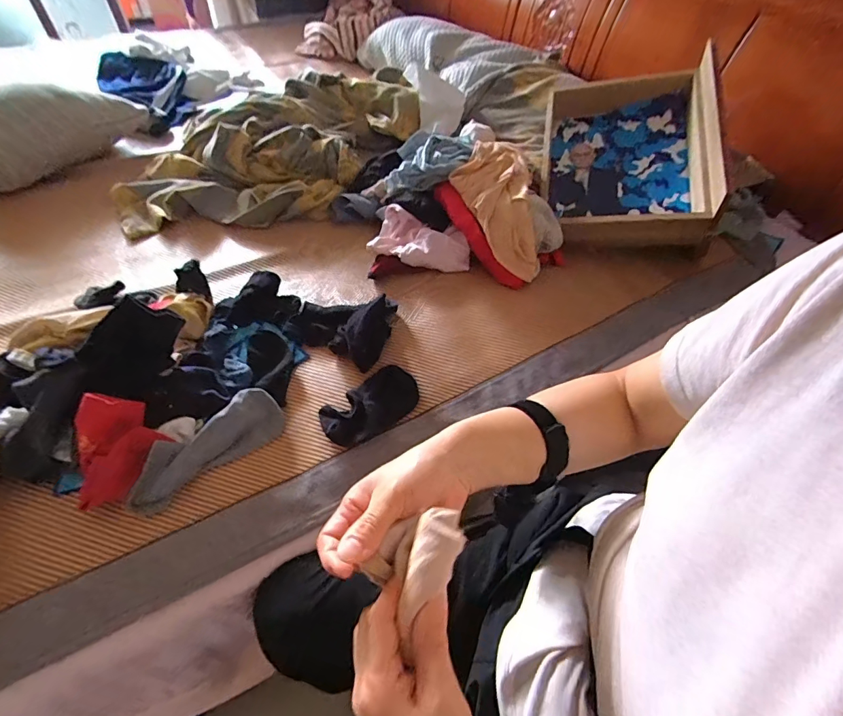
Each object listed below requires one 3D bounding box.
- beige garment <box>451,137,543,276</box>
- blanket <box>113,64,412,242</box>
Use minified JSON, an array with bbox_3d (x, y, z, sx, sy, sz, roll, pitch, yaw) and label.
[{"bbox_3d":[0.138,-0.281,0.772,0.149,0.064,0.286,-9,75,-10],"label":"beige garment"},{"bbox_3d":[-0.319,-0.502,0.986,0.662,0.111,0.496,-7,51,-8],"label":"blanket"}]

